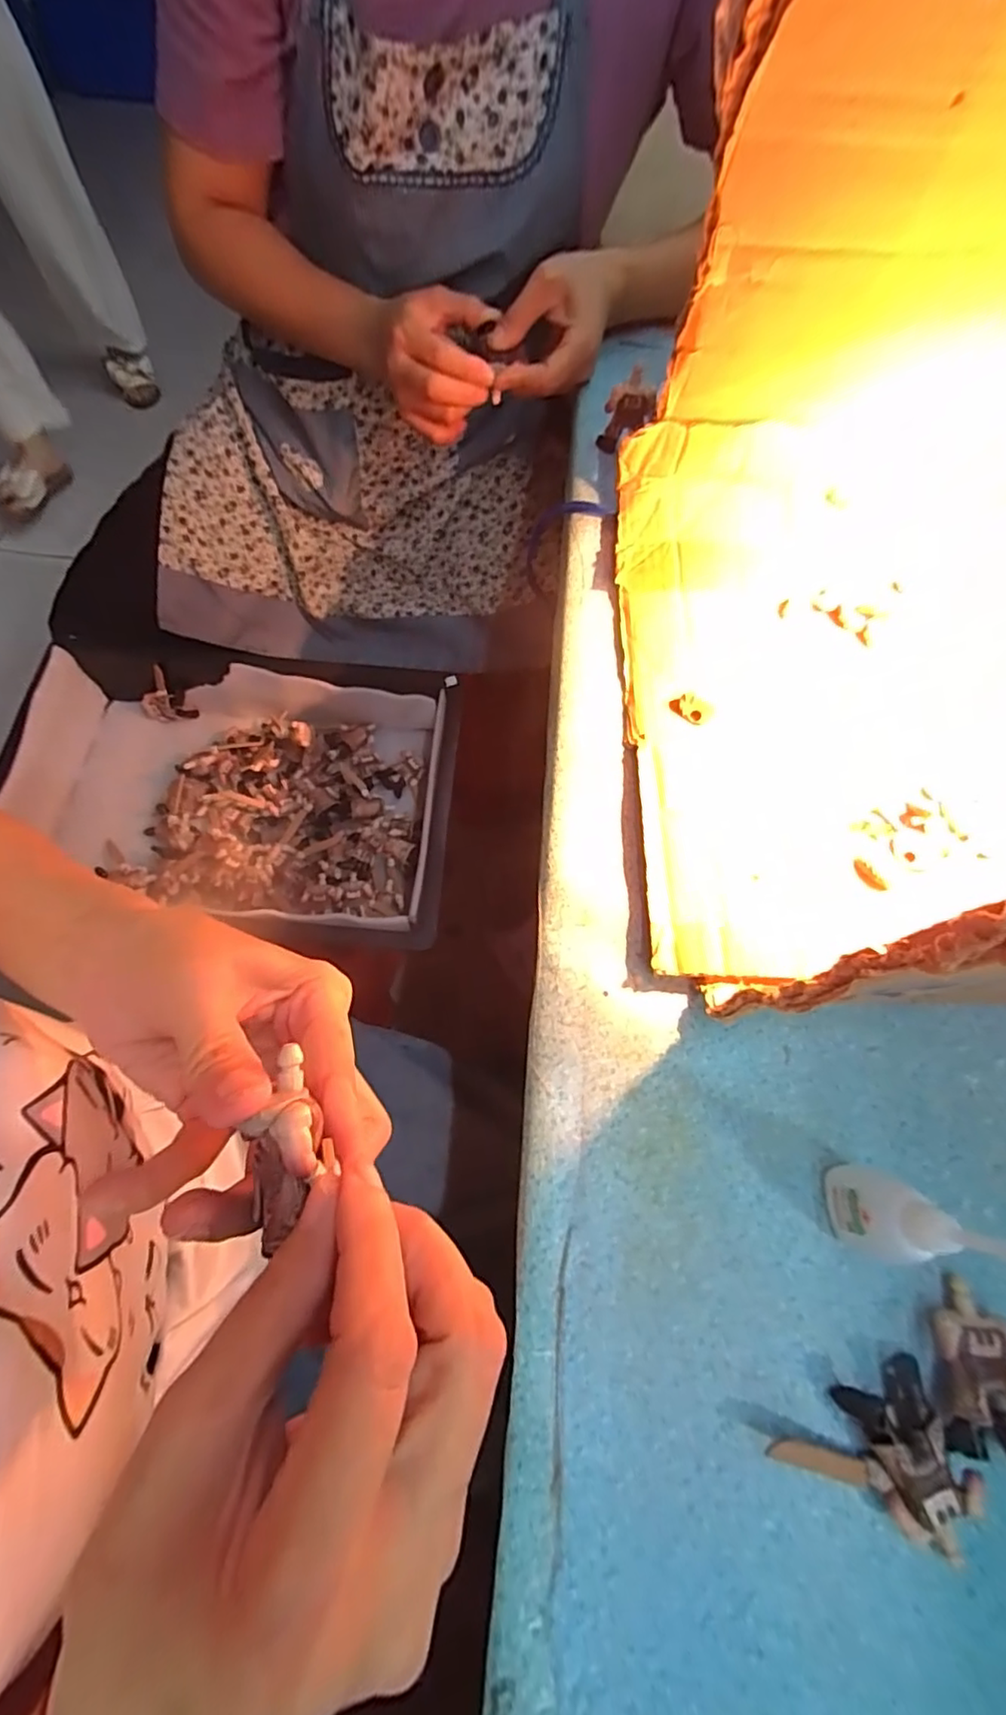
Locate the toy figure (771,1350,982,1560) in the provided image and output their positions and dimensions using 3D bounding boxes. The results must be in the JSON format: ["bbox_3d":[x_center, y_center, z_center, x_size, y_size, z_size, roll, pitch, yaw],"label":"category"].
[{"bbox_3d":[0.148,0.244,0.232,0.071,0.019,0.054,-17,70,-8],"label":"toy figure"}]

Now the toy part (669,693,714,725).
[{"bbox_3d":[0.115,-0.091,0.361,0.025,0.009,0.015,28,71,9],"label":"toy part"}]

